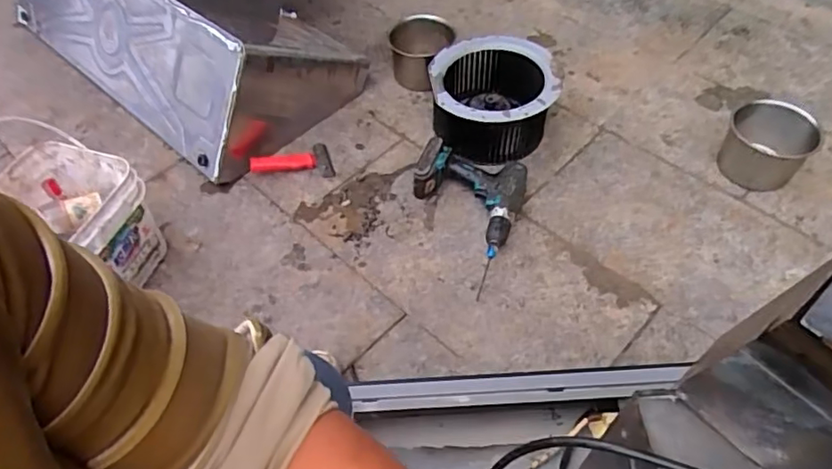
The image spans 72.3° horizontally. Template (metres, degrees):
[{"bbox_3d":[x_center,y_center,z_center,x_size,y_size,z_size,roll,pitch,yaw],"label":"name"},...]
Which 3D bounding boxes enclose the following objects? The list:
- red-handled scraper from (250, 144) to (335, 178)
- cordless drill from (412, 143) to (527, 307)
[{"bbox_3d":[-0.243,-0.153,1.131,0.160,0.040,0.089,-2,59,0],"label":"red-handled scraper"},{"bbox_3d":[0.078,-0.040,1.033,0.197,0.060,0.271,17,55,15],"label":"cordless drill"}]

